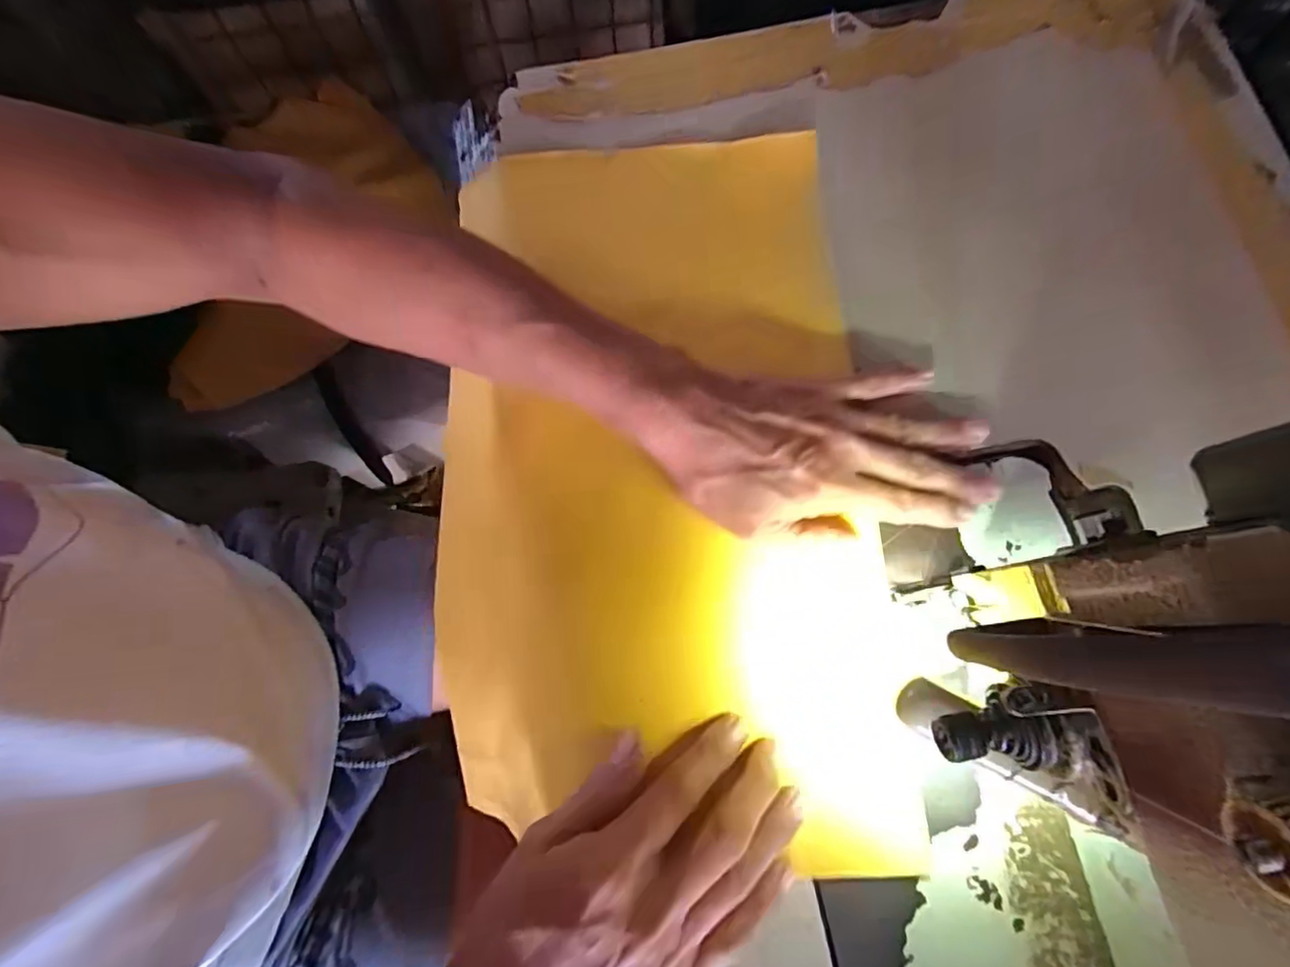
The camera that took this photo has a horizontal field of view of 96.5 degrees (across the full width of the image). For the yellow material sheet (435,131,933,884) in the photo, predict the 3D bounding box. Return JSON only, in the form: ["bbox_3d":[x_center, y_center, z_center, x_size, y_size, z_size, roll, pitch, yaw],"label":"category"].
[{"bbox_3d":[-0.013,-0.003,0.359,0.261,0.113,0.397,-4,76,1],"label":"yellow material sheet"}]

